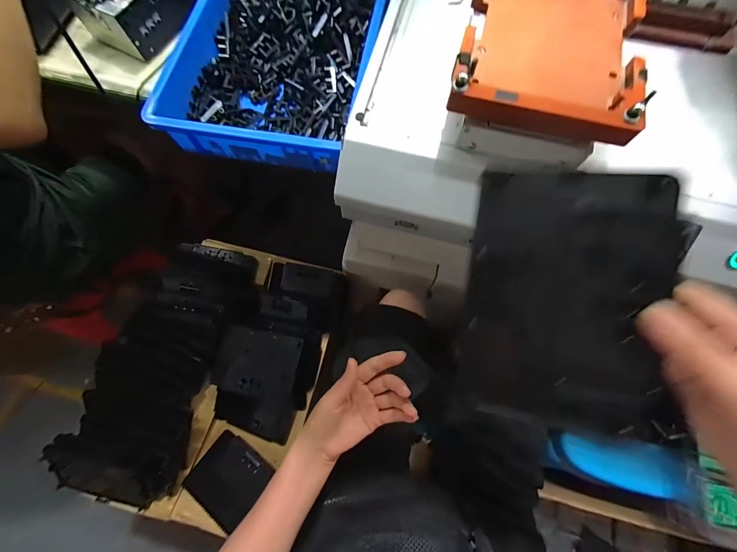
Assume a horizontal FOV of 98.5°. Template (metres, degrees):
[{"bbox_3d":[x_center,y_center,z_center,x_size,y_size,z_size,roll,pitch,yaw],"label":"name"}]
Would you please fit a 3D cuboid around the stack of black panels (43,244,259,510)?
[{"bbox_3d":[-0.432,0.166,0.690,0.232,0.171,0.553,15,73,4],"label":"stack of black panels"}]

